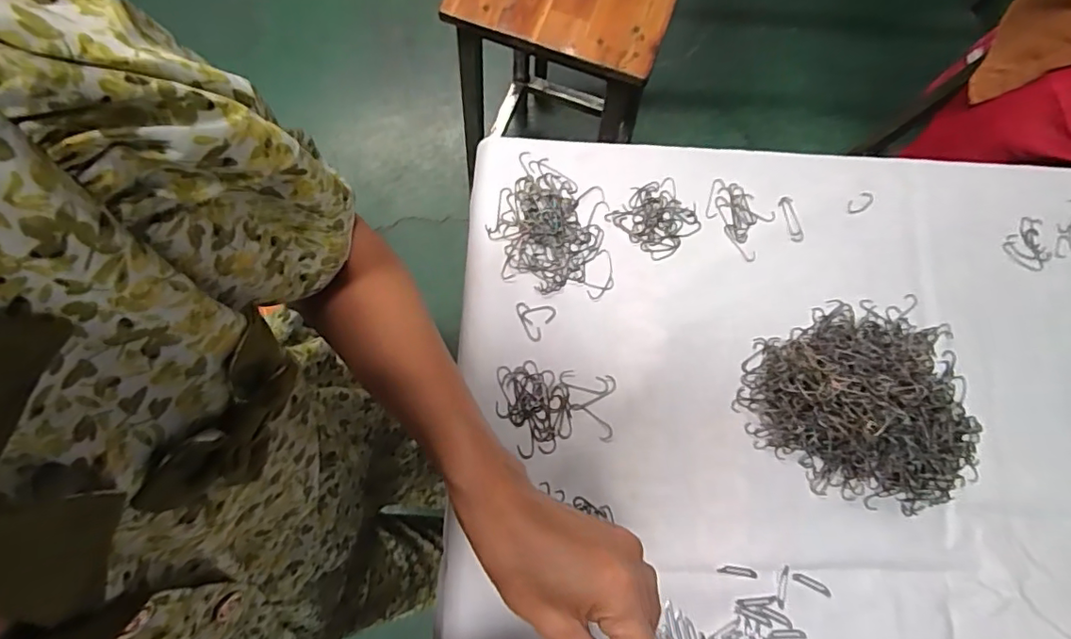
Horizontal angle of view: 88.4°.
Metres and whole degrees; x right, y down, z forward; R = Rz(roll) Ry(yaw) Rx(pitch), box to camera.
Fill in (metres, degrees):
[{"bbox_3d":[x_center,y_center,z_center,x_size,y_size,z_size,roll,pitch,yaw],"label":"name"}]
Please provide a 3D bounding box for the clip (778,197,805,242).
[{"bbox_3d":[0.248,-0.097,0.531,0.015,0.004,0.045,-13,78,-3],"label":"clip"}]

